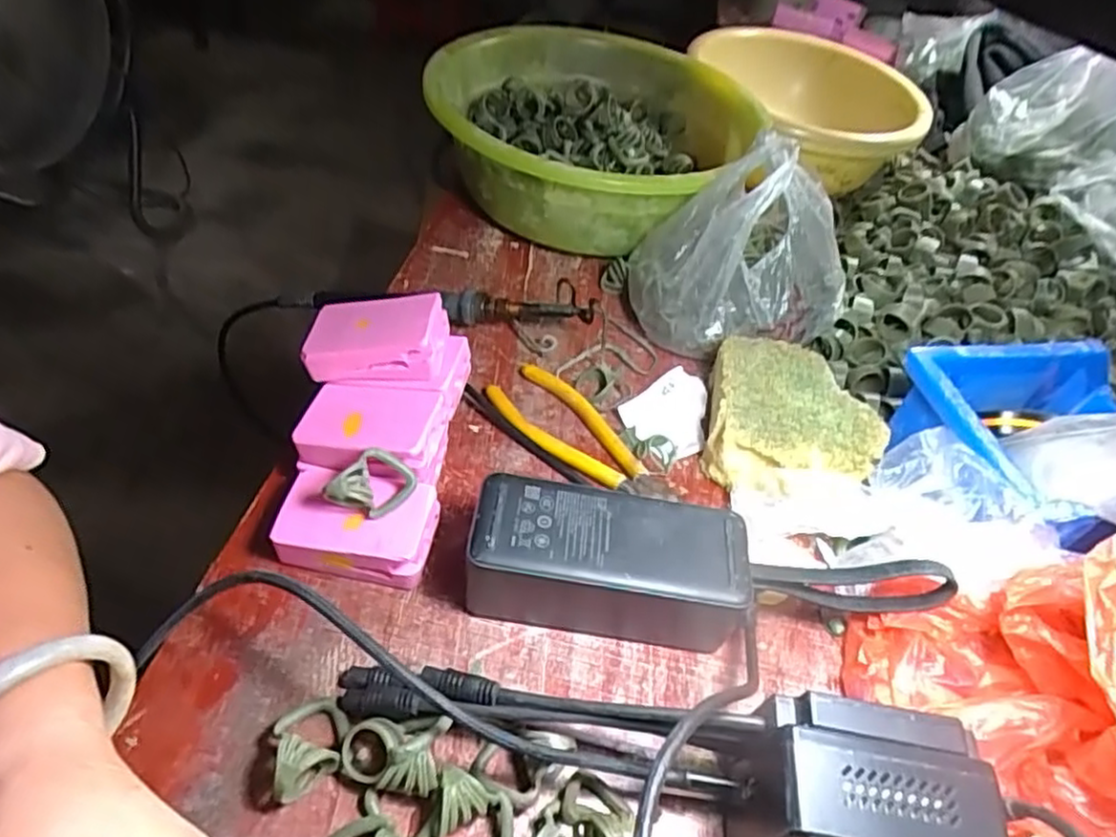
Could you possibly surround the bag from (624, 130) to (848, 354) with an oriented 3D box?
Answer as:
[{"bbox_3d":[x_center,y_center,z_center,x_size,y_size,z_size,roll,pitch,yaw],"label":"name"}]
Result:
[{"bbox_3d":[0.130,-0.107,0.468,0.151,0.116,0.092,12,46,0],"label":"bag"}]

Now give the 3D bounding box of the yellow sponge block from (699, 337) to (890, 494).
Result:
[{"bbox_3d":[0.142,-0.001,0.427,0.099,0.031,0.112,12,46,2],"label":"yellow sponge block"}]

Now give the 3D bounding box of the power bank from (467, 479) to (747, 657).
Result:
[{"bbox_3d":[0.023,0.070,0.340,0.131,0.045,0.053,9,46,-3],"label":"power bank"}]

